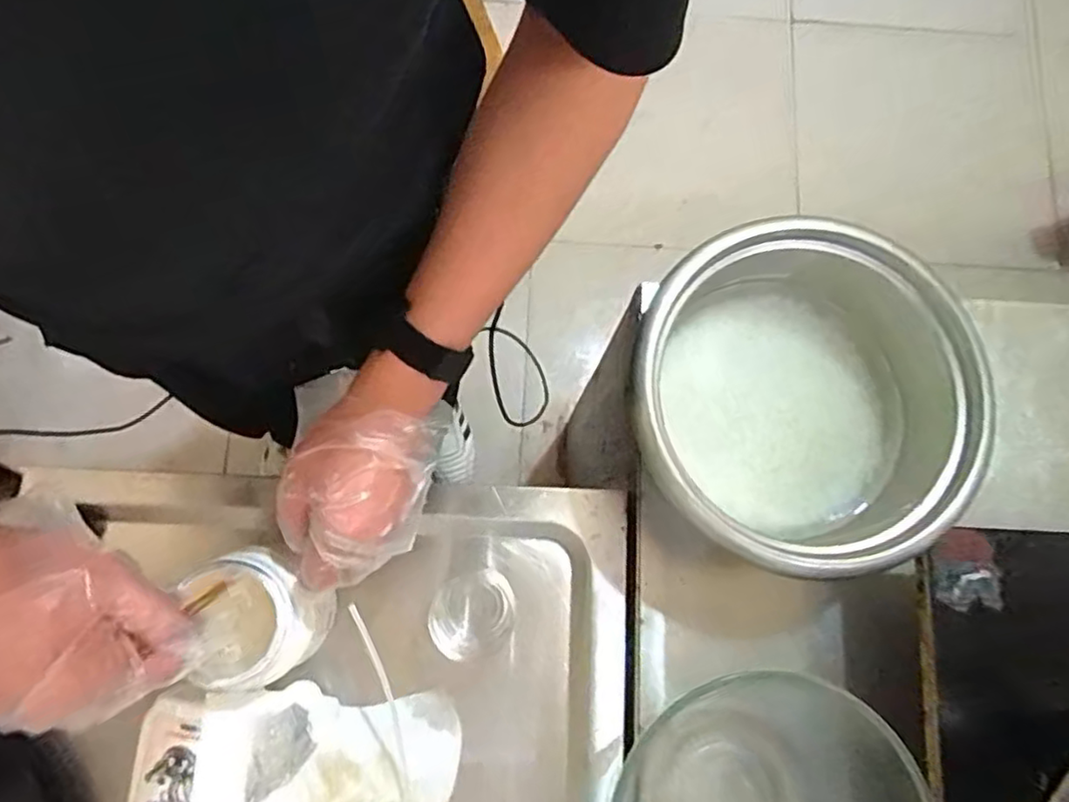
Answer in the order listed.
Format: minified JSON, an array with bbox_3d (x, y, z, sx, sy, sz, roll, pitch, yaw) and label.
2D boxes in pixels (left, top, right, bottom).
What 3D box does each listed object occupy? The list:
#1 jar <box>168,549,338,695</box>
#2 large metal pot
[{"bbox_3d":[-0.202,0.160,0.492,0.078,0.085,0.088,-27,80,-7],"label":"jar"},{"bbox_3d":[0.198,0.005,0.515,0.249,0.126,0.240,0,78,-1],"label":"large metal pot"}]

